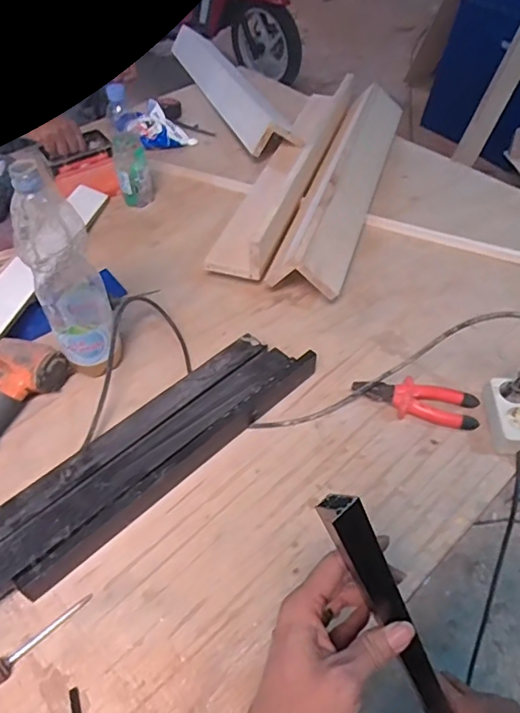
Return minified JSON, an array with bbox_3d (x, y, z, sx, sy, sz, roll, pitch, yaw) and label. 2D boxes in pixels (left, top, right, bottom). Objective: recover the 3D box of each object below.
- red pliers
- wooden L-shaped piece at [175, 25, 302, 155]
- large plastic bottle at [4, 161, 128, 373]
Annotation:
[{"bbox_3d":[0.223,0.063,0.778,0.173,0.026,0.058,12,51,9],"label":"red pliers"},{"bbox_3d":[-0.094,-0.717,1.399,0.112,0.094,0.741,-17,53,-15],"label":"wooden L-shaped piece"},{"bbox_3d":[-0.251,-0.094,0.719,0.089,0.324,0.092,-19,54,-15],"label":"large plastic bottle"}]

